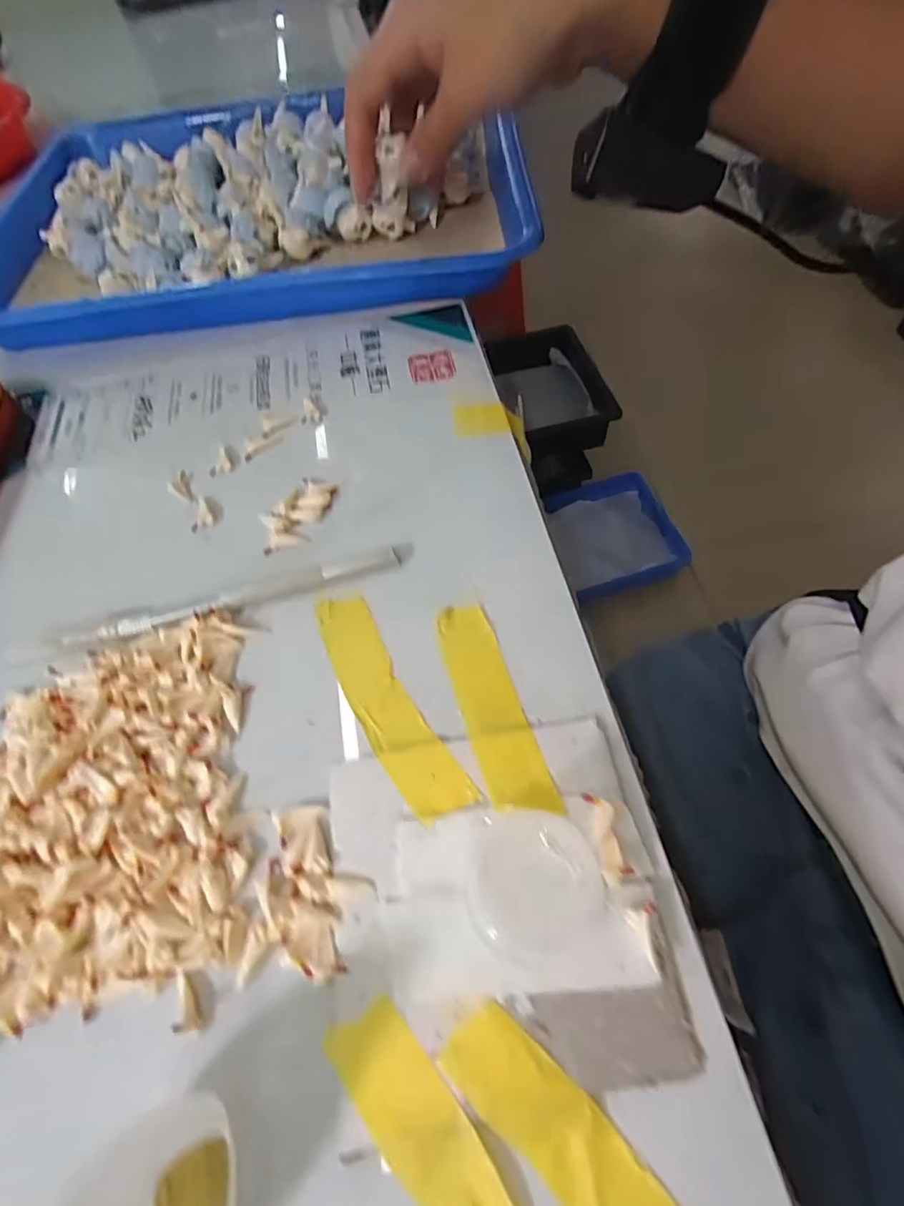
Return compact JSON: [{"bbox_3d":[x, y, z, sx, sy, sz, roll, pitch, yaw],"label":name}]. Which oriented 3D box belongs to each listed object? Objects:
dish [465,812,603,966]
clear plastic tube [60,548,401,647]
[{"bbox_3d":[0.023,0.078,0.160,0.036,0.005,0.037,-2,59,3],"label":"dish"},{"bbox_3d":[-0.084,-0.002,0.222,0.128,0.005,0.009,-14,59,-4],"label":"clear plastic tube"}]

